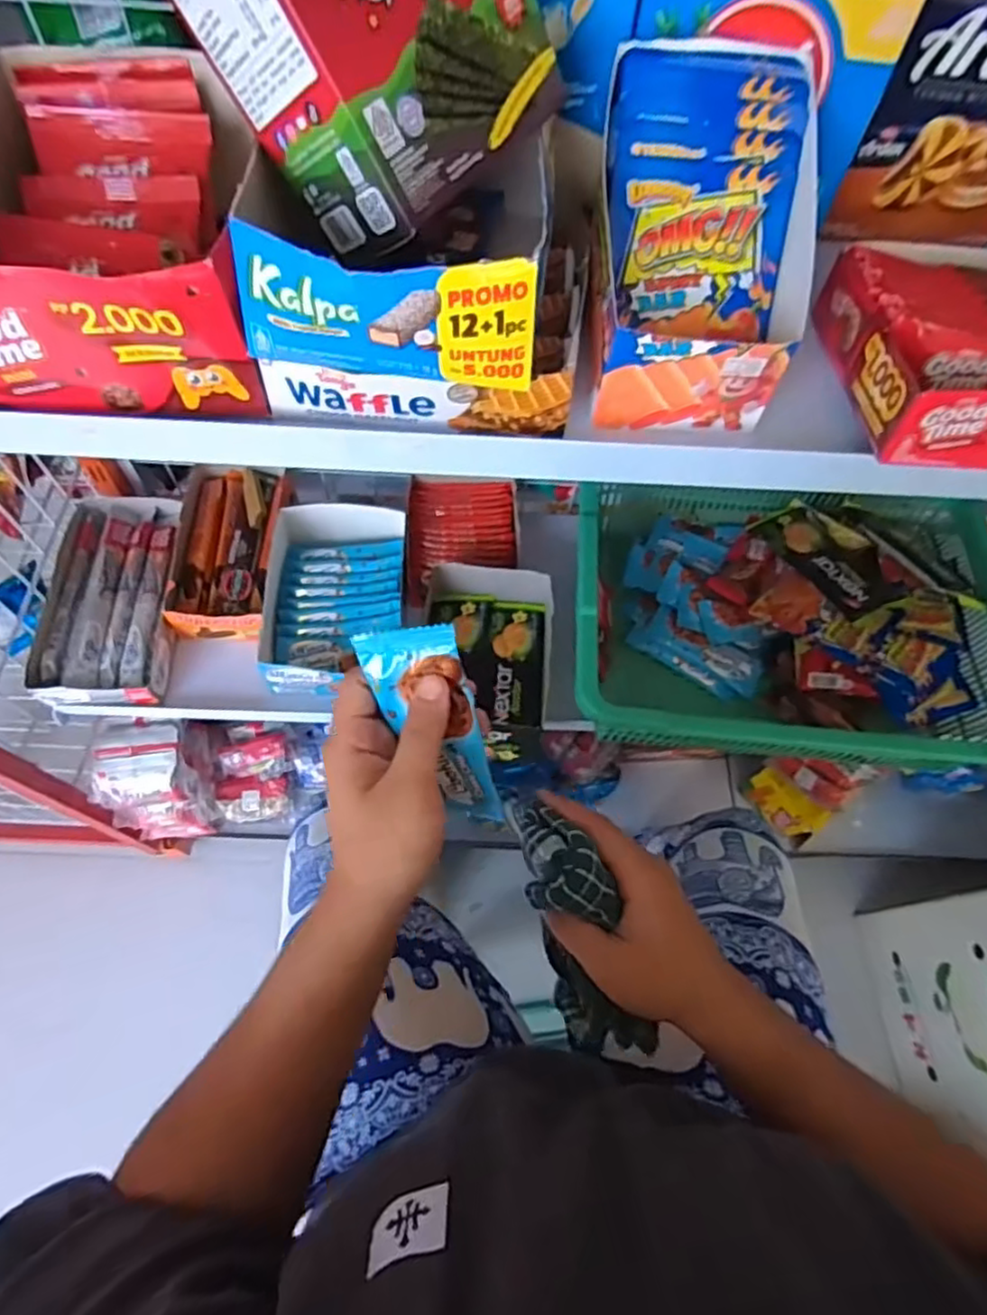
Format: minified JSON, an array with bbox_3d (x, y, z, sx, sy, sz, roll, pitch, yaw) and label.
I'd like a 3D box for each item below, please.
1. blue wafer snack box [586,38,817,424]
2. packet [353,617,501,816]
[{"bbox_3d":[0.107,-0.219,0.361,0.104,0.110,0.146,4,64,-2],"label":"blue wafer snack box"},{"bbox_3d":[-0.031,0.043,0.357,0.049,0.128,0.010,-11,30,4],"label":"packet"}]

